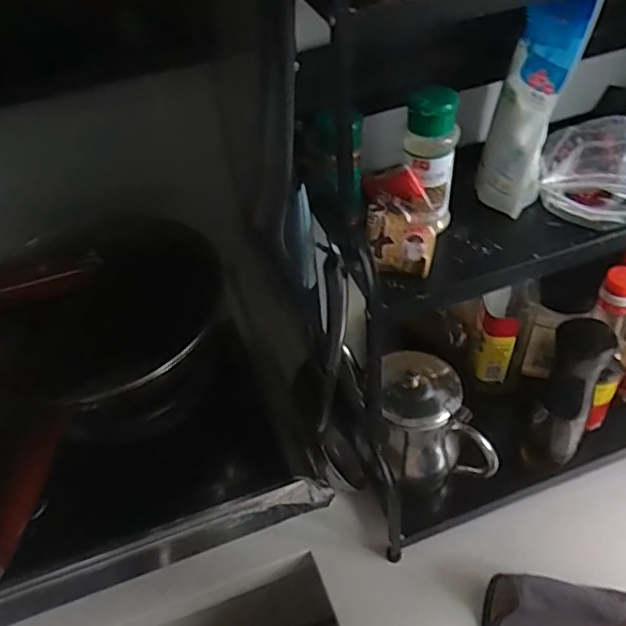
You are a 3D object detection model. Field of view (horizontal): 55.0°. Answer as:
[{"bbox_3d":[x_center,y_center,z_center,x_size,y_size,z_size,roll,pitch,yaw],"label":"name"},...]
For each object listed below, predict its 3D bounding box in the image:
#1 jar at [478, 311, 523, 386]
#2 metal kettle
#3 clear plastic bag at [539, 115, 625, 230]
[{"bbox_3d":[0.224,0.042,0.729,0.040,0.108,0.028,11,48,17],"label":"jar"},{"bbox_3d":[0.133,0.131,0.683,0.124,0.160,0.120,2,46,9],"label":"metal kettle"},{"bbox_3d":[0.264,-0.123,0.528,0.117,0.058,0.094,10,48,16],"label":"clear plastic bag"}]

